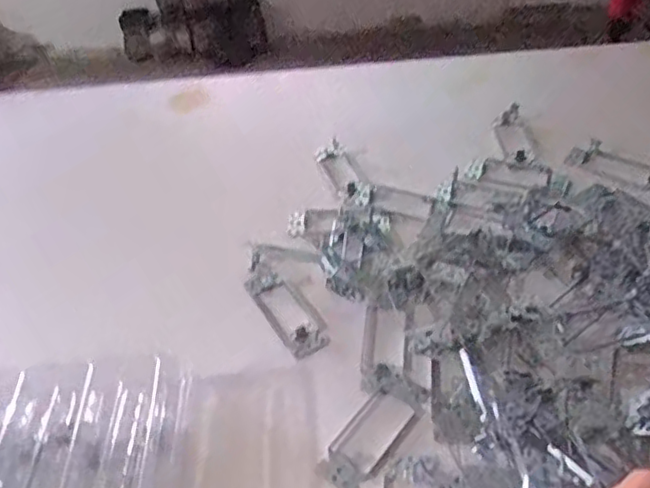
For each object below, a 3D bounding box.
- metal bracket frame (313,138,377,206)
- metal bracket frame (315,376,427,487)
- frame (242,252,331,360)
[{"bbox_3d":[0.021,-0.083,0.722,0.039,0.025,0.109,-21,46,-14],"label":"metal bracket frame"},{"bbox_3d":[0.038,0.144,0.492,0.042,0.007,0.102,27,54,30],"label":"metal bracket frame"},{"bbox_3d":[-0.039,0.054,0.589,0.039,0.019,0.121,-27,47,-19],"label":"frame"}]

